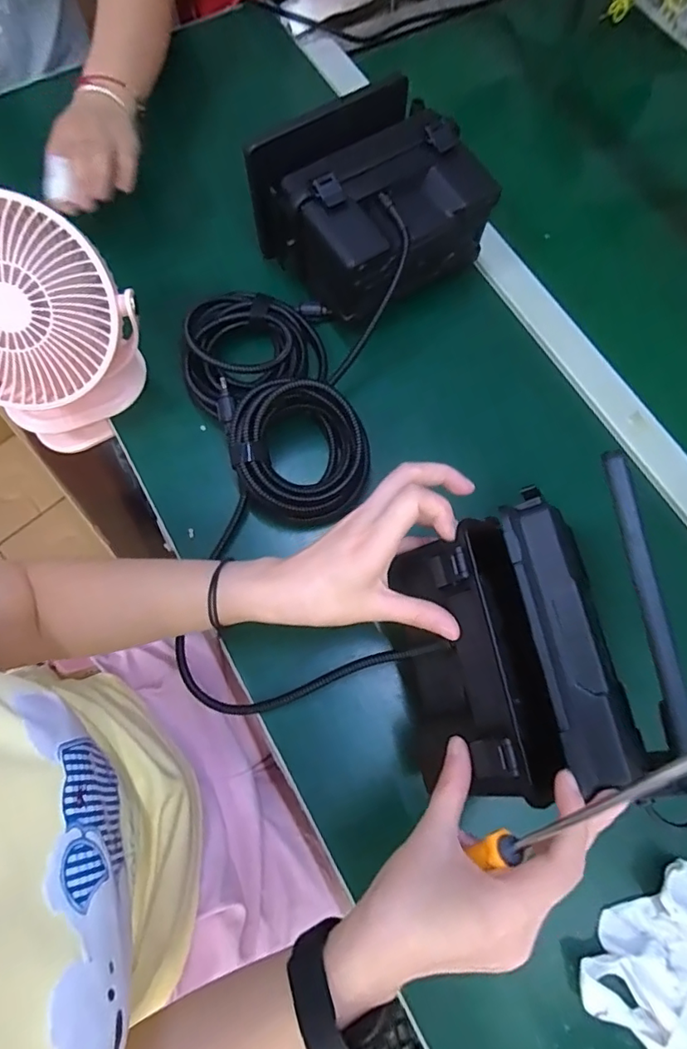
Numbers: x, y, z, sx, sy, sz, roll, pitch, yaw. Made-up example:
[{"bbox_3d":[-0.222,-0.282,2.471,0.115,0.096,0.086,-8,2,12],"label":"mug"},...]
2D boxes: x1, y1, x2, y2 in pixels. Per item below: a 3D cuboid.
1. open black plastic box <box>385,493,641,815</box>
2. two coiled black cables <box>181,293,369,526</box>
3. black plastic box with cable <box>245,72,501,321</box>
[{"bbox_3d":[0.102,0.079,0.348,0.130,0.094,0.167,-18,71,29],"label":"open black plastic box"},{"bbox_3d":[-0.063,-0.112,0.463,0.129,0.056,0.229,-16,73,-6],"label":"two coiled black cables"},{"bbox_3d":[0.027,-0.289,0.488,0.163,0.107,0.147,-36,76,-12],"label":"black plastic box with cable"}]

